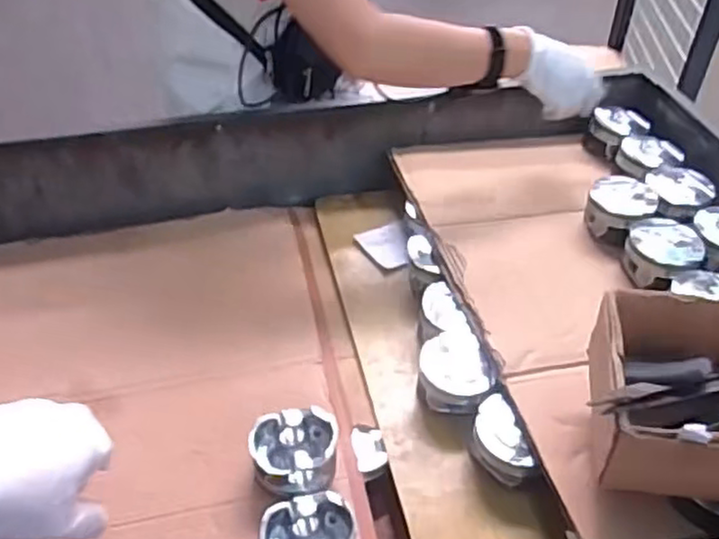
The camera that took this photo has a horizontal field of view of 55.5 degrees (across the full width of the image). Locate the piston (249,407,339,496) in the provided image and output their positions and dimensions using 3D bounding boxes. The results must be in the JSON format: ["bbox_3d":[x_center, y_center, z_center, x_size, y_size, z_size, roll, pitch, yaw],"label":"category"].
[{"bbox_3d":[-0.064,0.192,0.704,0.089,0.052,0.080,-12,44,-11],"label":"piston"}]

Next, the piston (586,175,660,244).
[{"bbox_3d":[0.346,-0.077,0.902,0.085,0.070,0.079,0,43,2],"label":"piston"}]

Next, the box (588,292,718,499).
[{"bbox_3d":[0.308,0.106,0.583,0.200,0.088,0.158,4,43,6],"label":"box"}]

